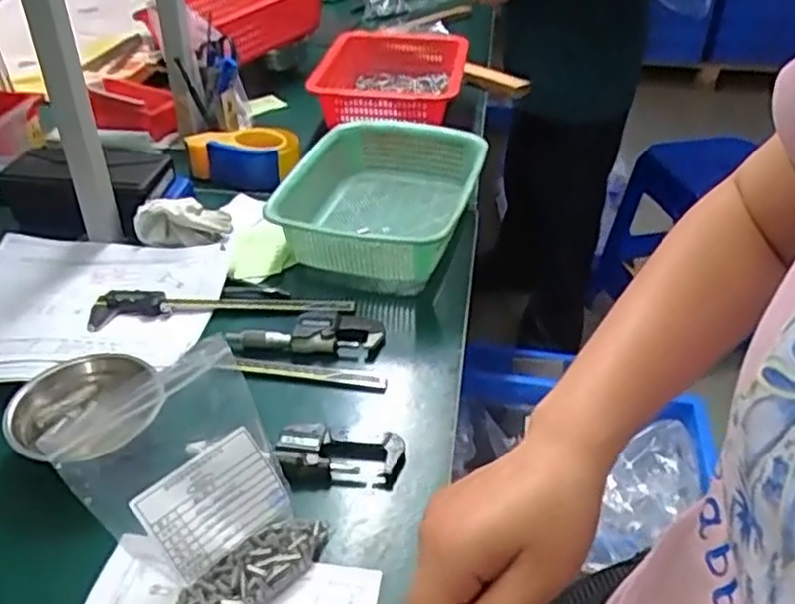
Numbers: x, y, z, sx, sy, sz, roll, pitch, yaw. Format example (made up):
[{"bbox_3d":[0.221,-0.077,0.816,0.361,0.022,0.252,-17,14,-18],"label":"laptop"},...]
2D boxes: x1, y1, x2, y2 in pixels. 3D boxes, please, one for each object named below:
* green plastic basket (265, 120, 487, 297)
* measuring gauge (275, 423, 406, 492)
[{"bbox_3d":[-0.015,-0.123,0.917,0.213,0.091,0.289,11,36,14],"label":"green plastic basket"},{"bbox_3d":[-0.049,0.136,0.656,0.108,0.028,0.059,1,35,-1],"label":"measuring gauge"}]

